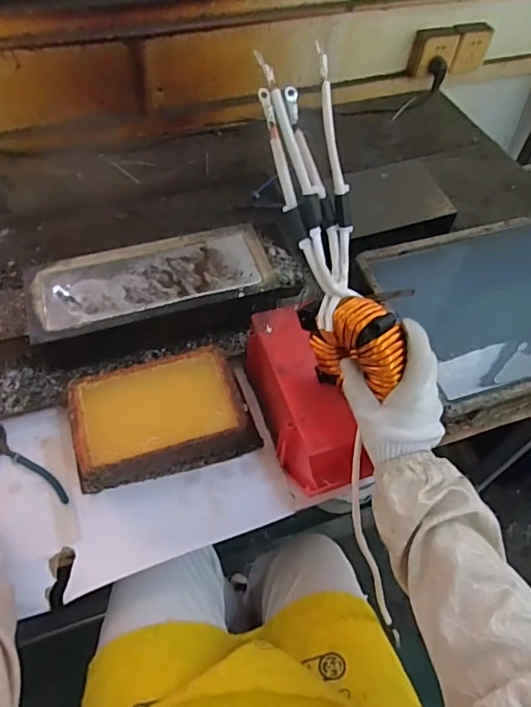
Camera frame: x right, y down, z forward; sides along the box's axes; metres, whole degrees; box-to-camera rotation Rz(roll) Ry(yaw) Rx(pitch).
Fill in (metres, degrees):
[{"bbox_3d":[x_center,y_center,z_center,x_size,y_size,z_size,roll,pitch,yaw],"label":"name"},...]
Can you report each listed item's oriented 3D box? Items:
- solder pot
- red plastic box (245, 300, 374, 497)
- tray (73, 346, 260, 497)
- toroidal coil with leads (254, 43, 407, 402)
[{"bbox_3d":[-0.144,-0.088,0.758,0.372,0.085,0.147,-15,57,-13],"label":"solder pot"},{"bbox_3d":[0.040,0.064,0.638,0.080,0.099,0.233,-13,57,-11],"label":"red plastic box"},{"bbox_3d":[-0.132,0.080,0.655,0.228,0.066,0.143,-13,57,-11],"label":"tray"},{"bbox_3d":[0.055,-0.115,0.514,0.064,0.126,0.315,-19,101,-15],"label":"toroidal coil with leads"}]

